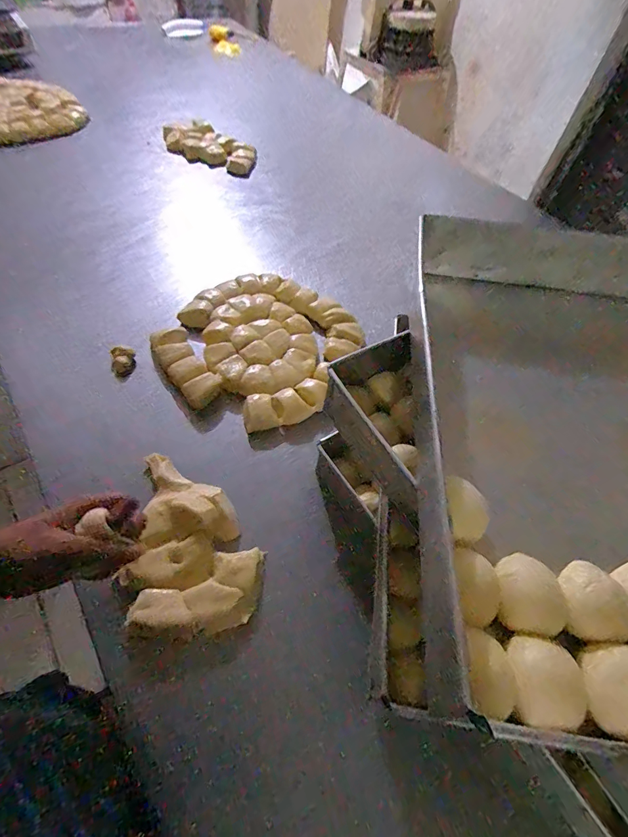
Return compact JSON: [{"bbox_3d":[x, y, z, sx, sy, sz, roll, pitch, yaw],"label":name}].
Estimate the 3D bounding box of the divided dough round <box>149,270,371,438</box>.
[{"bbox_3d":[-0.082,-0.119,0.621,0.265,0.035,0.280,4,55,-5],"label":"divided dough round"}]

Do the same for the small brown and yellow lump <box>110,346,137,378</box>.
[{"bbox_3d":[-0.275,-0.081,0.579,0.031,0.018,0.049,-8,57,-13],"label":"small brown and yellow lump"}]

